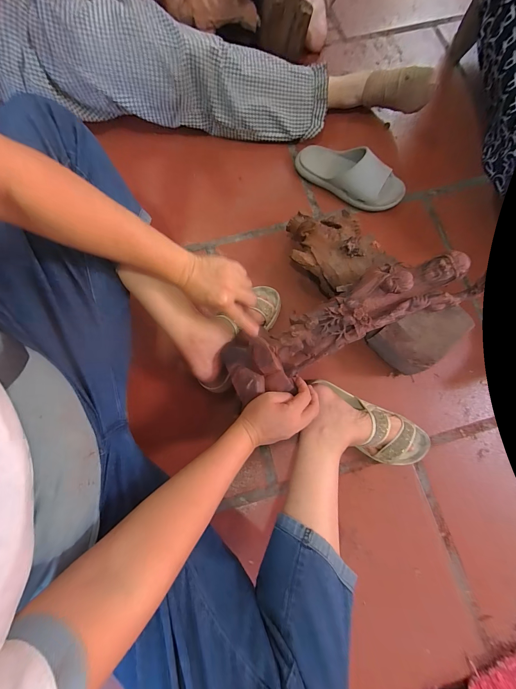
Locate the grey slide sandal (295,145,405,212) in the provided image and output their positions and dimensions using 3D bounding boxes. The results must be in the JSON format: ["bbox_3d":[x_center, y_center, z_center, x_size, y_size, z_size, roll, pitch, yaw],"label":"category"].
[{"bbox_3d":[0.204,-0.381,0.642,0.256,0.066,0.096,24,78,6],"label":"grey slide sandal"}]

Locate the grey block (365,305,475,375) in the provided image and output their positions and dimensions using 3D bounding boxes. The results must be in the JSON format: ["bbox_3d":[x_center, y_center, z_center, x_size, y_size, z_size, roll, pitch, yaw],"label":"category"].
[{"bbox_3d":[0.290,-0.020,0.531,0.140,0.099,0.105,-42,80,-9],"label":"grey block"}]

